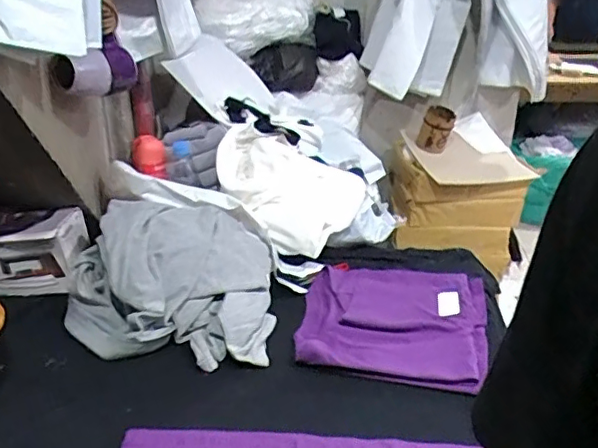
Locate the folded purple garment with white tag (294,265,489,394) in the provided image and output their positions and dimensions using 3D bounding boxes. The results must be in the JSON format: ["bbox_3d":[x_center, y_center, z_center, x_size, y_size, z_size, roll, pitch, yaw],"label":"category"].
[{"bbox_3d":[0.153,0.149,0.952,0.287,0.024,0.274,4,26,10],"label":"folded purple garment with white tag"}]

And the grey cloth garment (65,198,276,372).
[{"bbox_3d":[-0.200,0.077,0.992,0.334,0.163,0.310,3,26,9],"label":"grey cloth garment"}]

